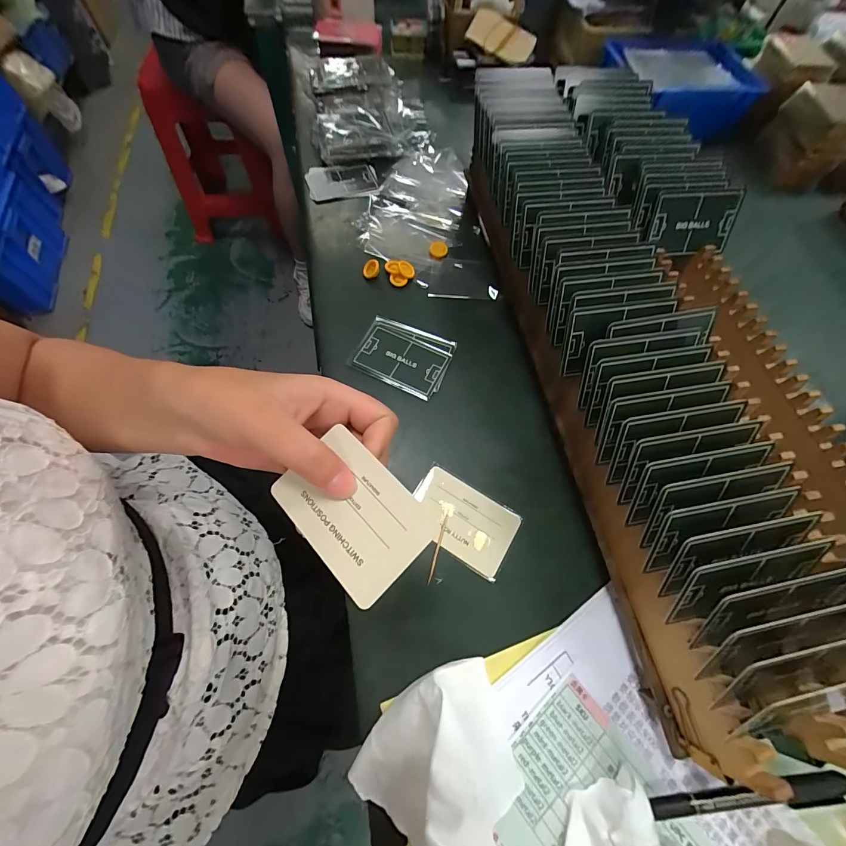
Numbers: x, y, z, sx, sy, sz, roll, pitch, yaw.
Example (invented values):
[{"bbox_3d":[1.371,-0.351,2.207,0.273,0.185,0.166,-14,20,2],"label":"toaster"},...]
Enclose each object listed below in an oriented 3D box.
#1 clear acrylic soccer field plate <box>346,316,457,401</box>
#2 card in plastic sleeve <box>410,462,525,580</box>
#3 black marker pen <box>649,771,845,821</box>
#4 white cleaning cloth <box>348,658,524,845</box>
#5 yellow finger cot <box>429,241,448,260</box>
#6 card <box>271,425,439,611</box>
[{"bbox_3d":[-0.019,-0.066,0.353,0.087,0.007,0.071,21,66,8],"label":"clear acrylic soccer field plate"},{"bbox_3d":[0.032,0.078,0.293,0.085,0.004,0.058,30,67,9],"label":"card in plastic sleeve"},{"bbox_3d":[0.204,0.233,0.224,0.128,0.010,0.016,-3,65,-3],"label":"black marker pen"},{"bbox_3d":[0.009,0.190,0.187,0.092,0.093,0.086,-17,66,-10],"label":"white cleaning cloth"},{"bbox_3d":[0.018,-0.200,0.416,0.020,0.006,0.026,5,65,1],"label":"yellow finger cot"},{"bbox_3d":[-0.037,0.045,0.188,0.082,0.004,0.053,40,80,23],"label":"card"}]

